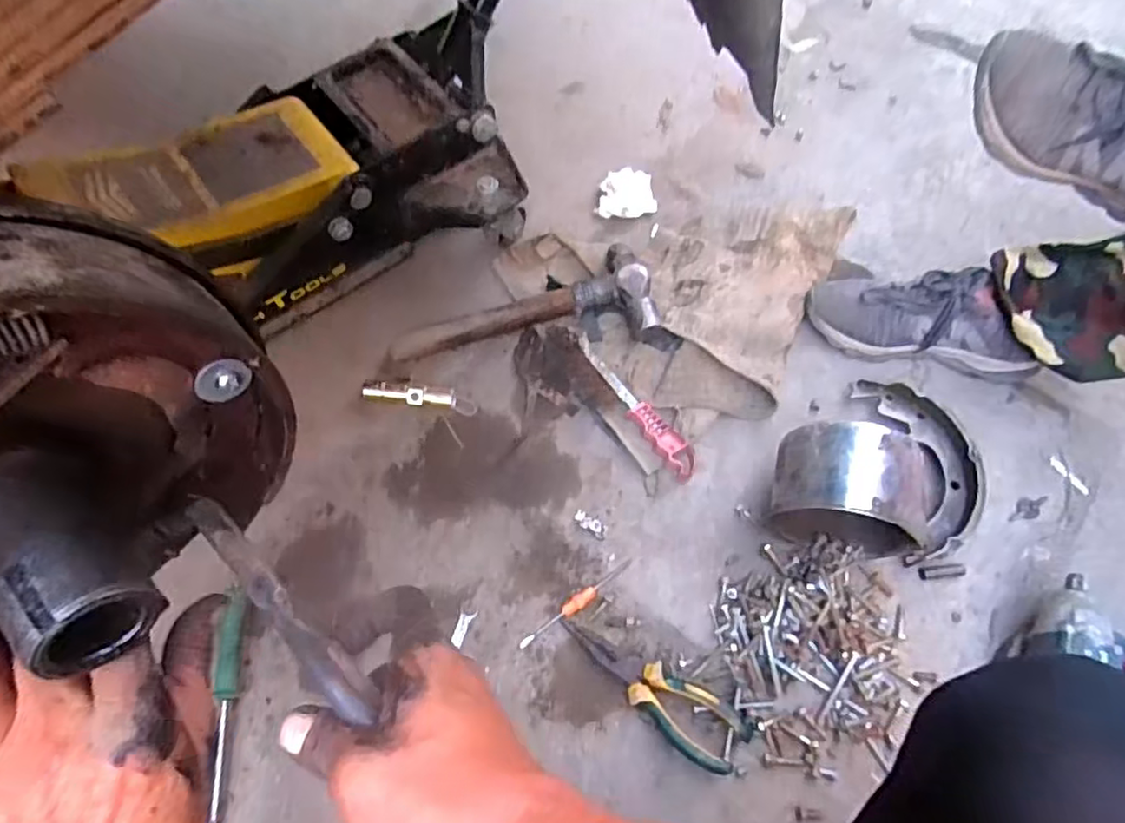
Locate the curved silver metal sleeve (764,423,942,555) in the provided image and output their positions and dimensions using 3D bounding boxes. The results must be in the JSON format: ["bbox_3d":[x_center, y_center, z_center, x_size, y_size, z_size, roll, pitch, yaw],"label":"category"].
[{"bbox_3d":[0.271,0.076,0.619,0.130,0.123,0.088,11,66,5],"label":"curved silver metal sleeve"}]

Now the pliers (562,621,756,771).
[{"bbox_3d":[0.081,0.261,0.596,0.188,0.030,0.058,31,69,13],"label":"pliers"}]

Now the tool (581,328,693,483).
[{"bbox_3d":[0.077,-0.008,0.707,0.033,0.021,0.201,-35,70,-14],"label":"tool"}]

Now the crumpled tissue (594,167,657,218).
[{"bbox_3d":[0.081,-0.290,0.843,0.081,0.022,0.071,-9,66,-4],"label":"crumpled tissue"}]

